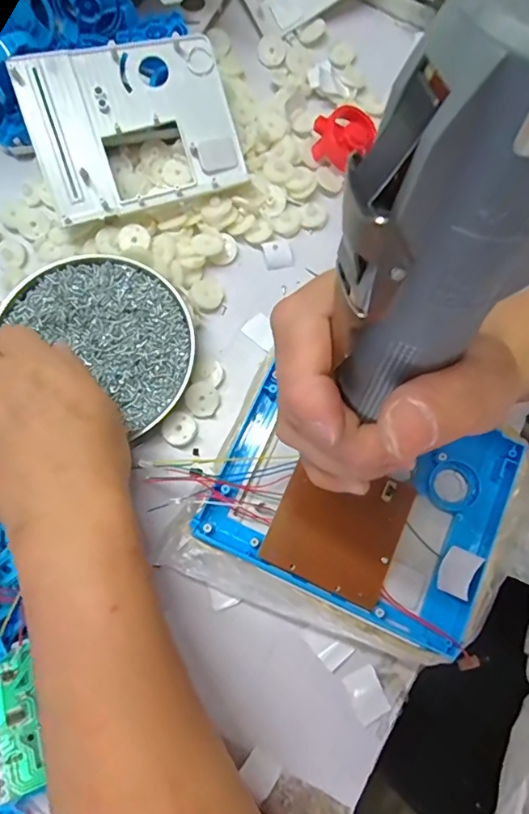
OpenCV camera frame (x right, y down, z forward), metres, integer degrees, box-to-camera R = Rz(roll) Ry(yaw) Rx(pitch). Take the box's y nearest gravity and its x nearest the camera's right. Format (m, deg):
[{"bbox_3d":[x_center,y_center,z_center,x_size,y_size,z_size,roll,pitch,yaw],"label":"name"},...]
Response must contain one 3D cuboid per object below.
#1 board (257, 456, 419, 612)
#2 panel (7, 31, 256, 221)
[{"bbox_3d":[0.044,0.069,0.294,0.072,0.006,0.071,24,77,4],"label":"board"},{"bbox_3d":[-0.094,-0.200,0.363,0.140,0.017,0.112,-18,96,-7],"label":"panel"}]

